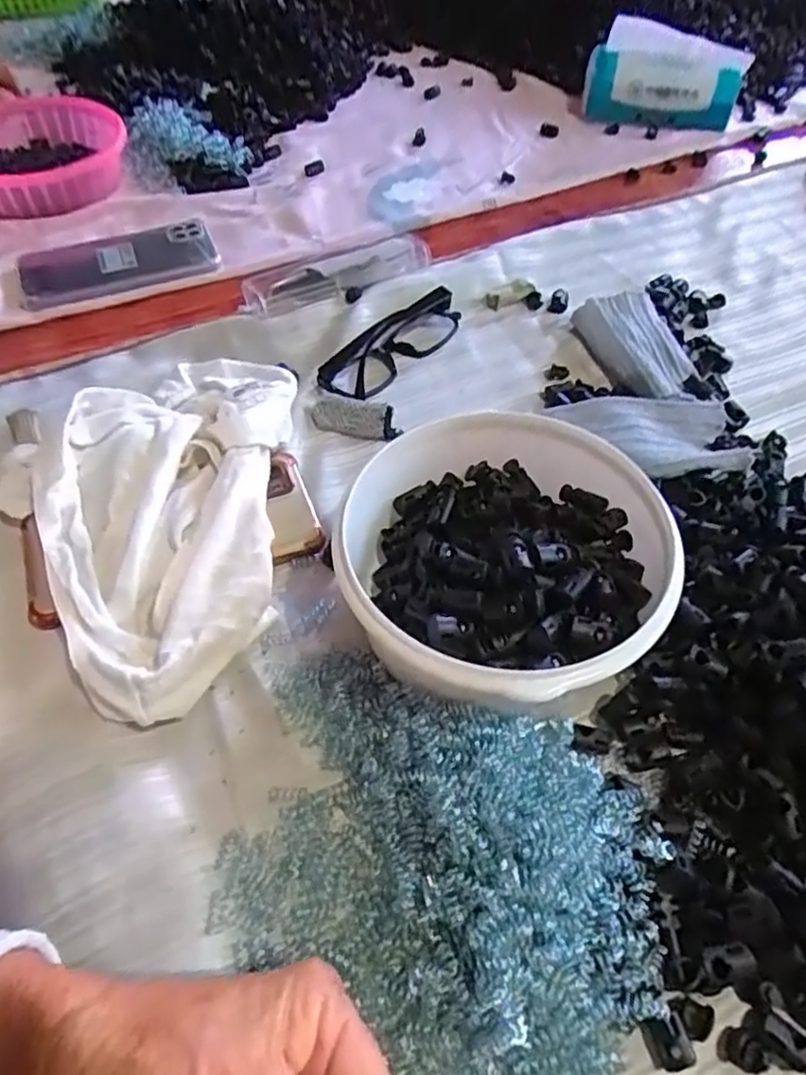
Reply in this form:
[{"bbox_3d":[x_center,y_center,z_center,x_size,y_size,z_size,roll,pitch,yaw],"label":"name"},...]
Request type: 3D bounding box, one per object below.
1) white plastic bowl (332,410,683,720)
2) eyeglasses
[{"bbox_3d":[0.055,0.016,0.360,0.166,0.090,0.155,0,52,0],"label":"white plastic bowl"},{"bbox_3d":[-0.005,-0.145,0.512,0.035,0.023,0.127,33,59,24],"label":"eyeglasses"}]

